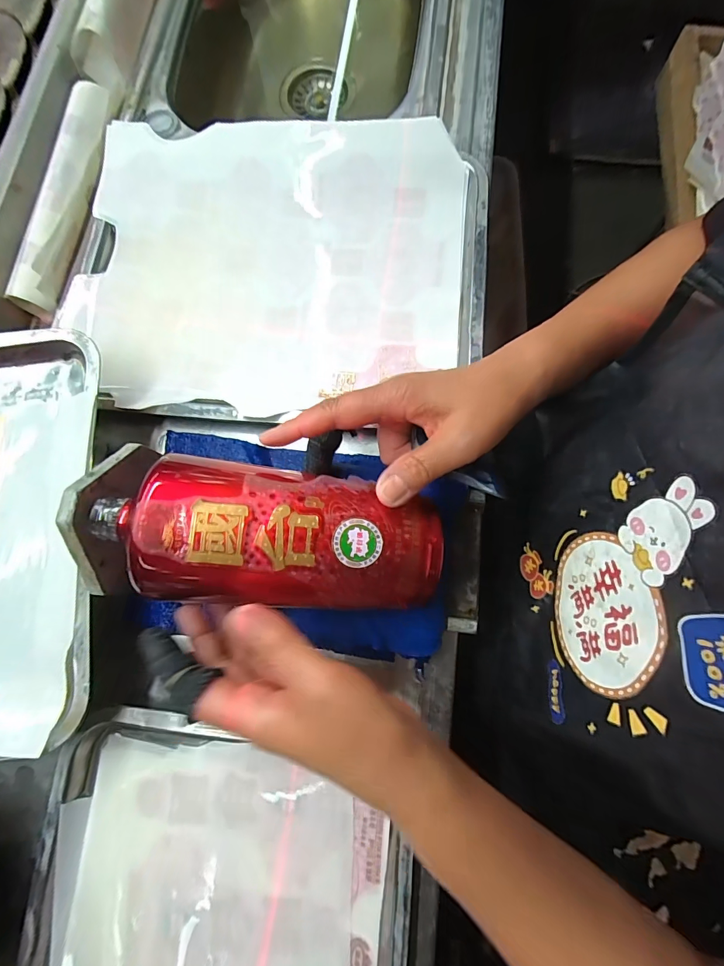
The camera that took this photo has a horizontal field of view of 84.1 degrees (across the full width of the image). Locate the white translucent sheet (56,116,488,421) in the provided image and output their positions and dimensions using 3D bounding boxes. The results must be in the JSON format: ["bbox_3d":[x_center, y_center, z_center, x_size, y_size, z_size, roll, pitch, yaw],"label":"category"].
[{"bbox_3d":[-0.083,-0.213,0.377,0.376,0.027,0.306,0,79,1],"label":"white translucent sheet"}]

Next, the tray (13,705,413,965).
[{"bbox_3d":[-0.105,0.344,0.258,0.255,0.020,0.328,5,79,2],"label":"tray"}]

